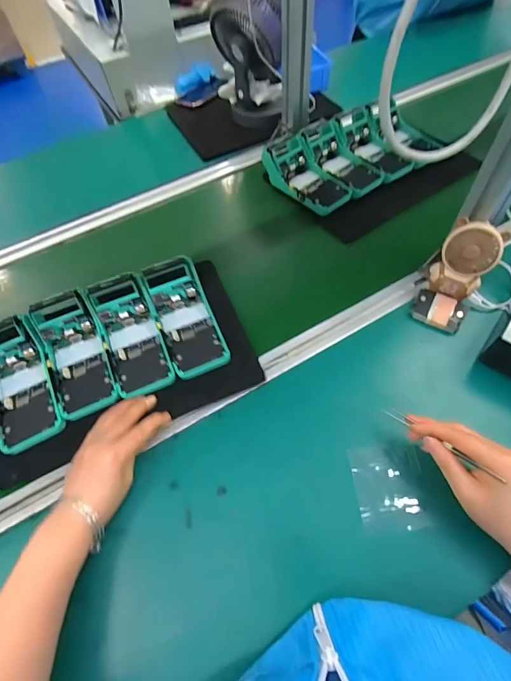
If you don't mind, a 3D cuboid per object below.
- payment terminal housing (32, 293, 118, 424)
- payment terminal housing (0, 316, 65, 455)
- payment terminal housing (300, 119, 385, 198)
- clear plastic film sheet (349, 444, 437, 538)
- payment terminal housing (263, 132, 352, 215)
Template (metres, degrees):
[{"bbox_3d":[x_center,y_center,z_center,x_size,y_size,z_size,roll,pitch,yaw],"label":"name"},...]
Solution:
[{"bbox_3d":[-0.244,0.017,0.493,0.075,0.054,0.179,-22,70,-16],"label":"payment terminal housing"},{"bbox_3d":[-0.310,0.057,0.477,0.080,0.054,0.173,-24,74,-17],"label":"payment terminal housing"},{"bbox_3d":[0.152,-0.347,0.686,0.090,0.045,0.201,-27,71,-19],"label":"payment terminal housing"},{"bbox_3d":[0.154,0.167,0.414,0.075,0.010,0.092,-12,57,10],"label":"clear plastic film sheet"},{"bbox_3d":[0.091,-0.309,0.658,0.081,0.076,0.171,-33,52,-24],"label":"payment terminal housing"}]

